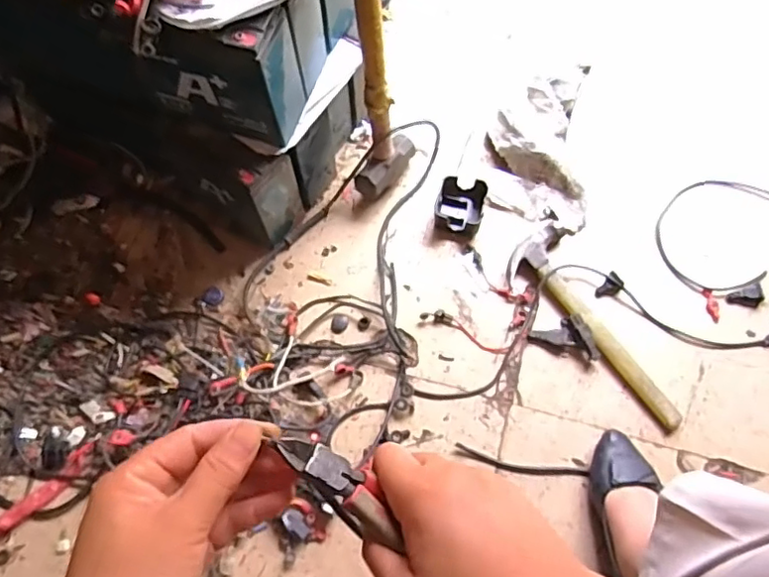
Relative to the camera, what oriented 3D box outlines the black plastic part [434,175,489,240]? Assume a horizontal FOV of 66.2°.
[{"bbox_3d":[0.115,-0.123,0.893,0.070,0.034,0.083,13,67,6],"label":"black plastic part"}]

